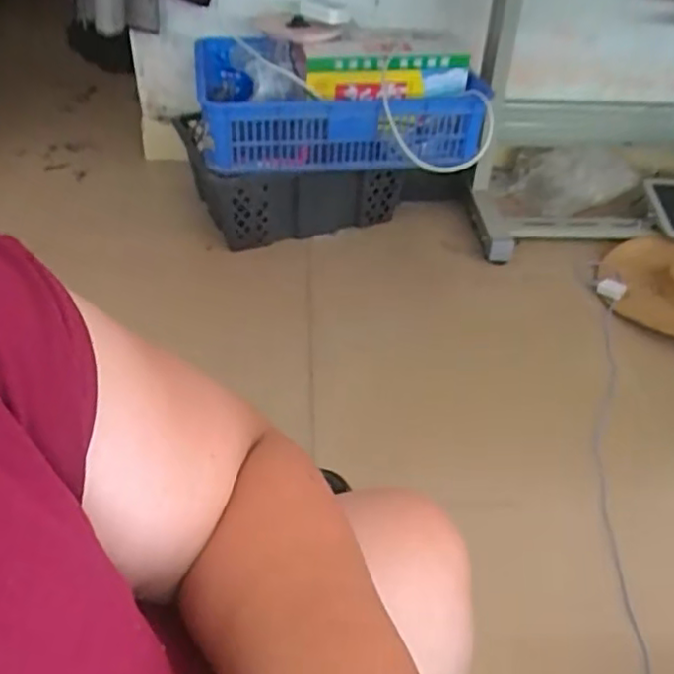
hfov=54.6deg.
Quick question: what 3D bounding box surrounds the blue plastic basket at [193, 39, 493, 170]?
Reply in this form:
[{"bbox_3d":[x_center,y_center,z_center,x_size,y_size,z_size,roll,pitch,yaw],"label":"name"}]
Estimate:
[{"bbox_3d":[0.017,-0.478,1.413,0.622,0.214,0.293,-4,41,-8],"label":"blue plastic basket"}]

